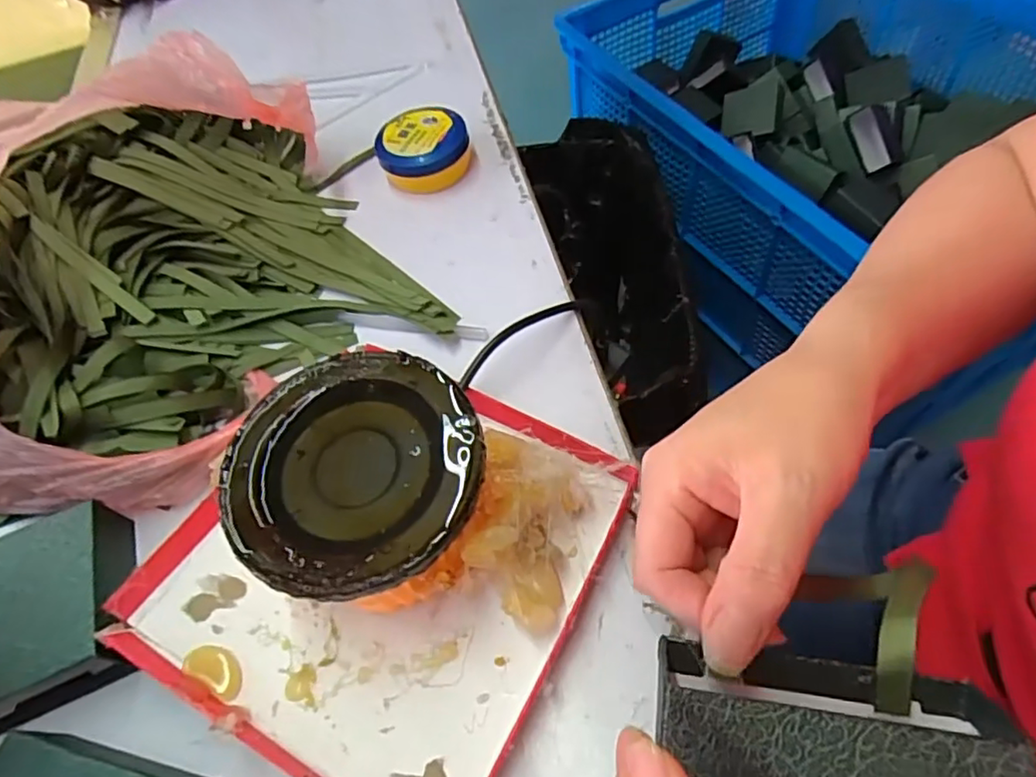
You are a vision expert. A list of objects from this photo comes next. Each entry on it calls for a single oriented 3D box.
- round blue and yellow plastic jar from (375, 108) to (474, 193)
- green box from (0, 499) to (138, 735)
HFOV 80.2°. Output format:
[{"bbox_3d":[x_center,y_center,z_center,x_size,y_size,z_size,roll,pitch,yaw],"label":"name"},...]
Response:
[{"bbox_3d":[-0.075,-0.190,0.493,0.072,0.036,0.067,-12,56,-5],"label":"round blue and yellow plastic jar"},{"bbox_3d":[-0.257,0.120,0.326,0.100,0.041,0.098,-24,57,-12],"label":"green box"}]

